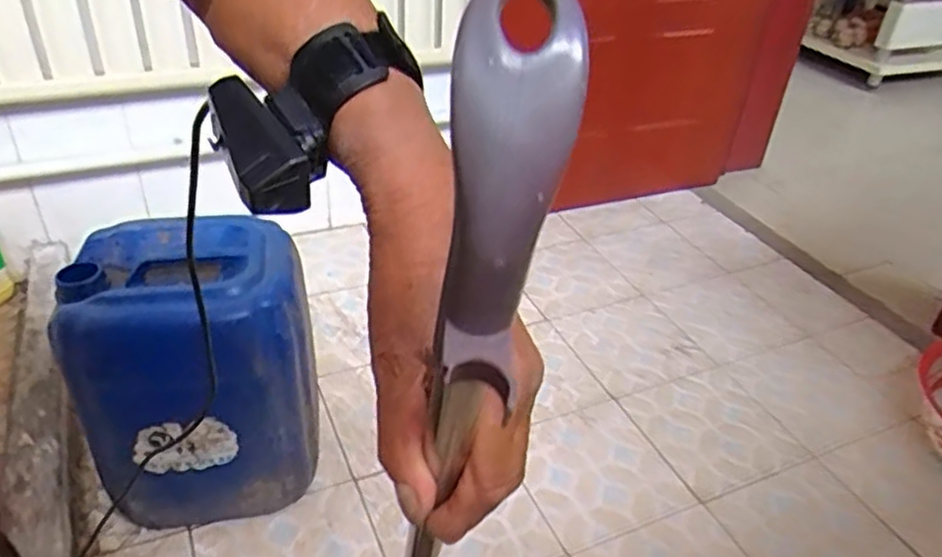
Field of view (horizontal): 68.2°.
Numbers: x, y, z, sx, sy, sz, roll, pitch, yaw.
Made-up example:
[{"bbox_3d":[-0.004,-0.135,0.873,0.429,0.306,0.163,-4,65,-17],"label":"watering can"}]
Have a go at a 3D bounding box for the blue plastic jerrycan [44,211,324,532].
[{"bbox_3d":[-0.364,0.139,0.995,0.273,0.369,0.255,-14,39,-23],"label":"blue plastic jerrycan"}]

